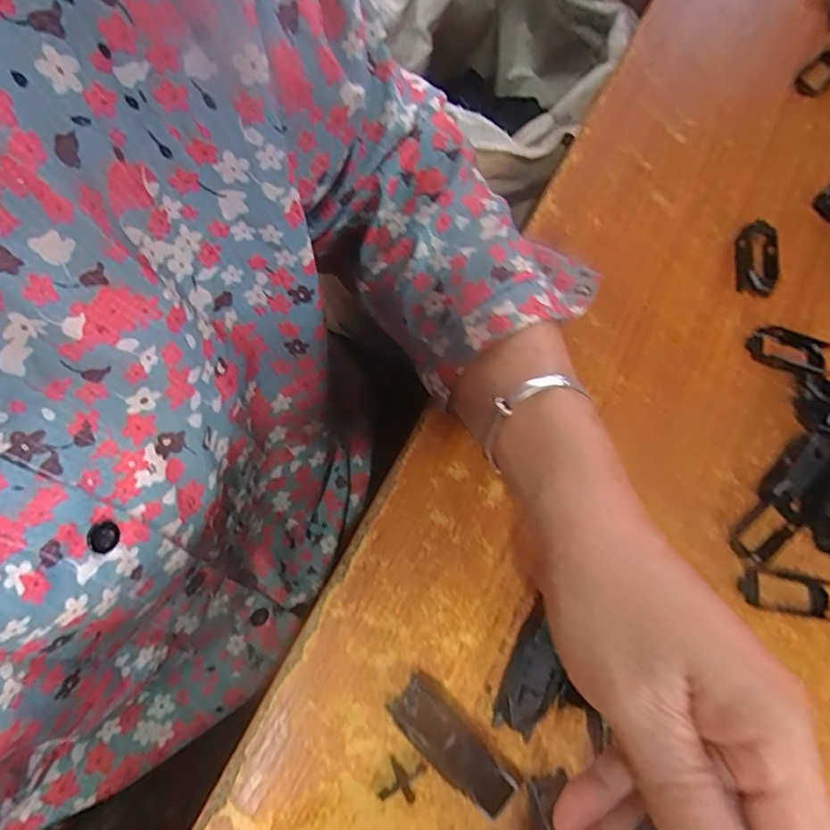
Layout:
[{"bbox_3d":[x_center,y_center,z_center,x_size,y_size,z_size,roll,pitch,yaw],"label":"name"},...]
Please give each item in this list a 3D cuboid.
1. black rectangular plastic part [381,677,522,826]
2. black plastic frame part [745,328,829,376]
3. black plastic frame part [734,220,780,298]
[{"bbox_3d":[0.016,0.152,0.246,0.021,0.014,0.064,-42,76,-14],"label":"black rectangular plastic part"},{"bbox_3d":[0.232,-0.040,0.336,0.048,0.011,0.024,20,71,6],"label":"black plastic frame part"},{"bbox_3d":[0.221,-0.102,0.347,0.025,0.014,0.047,14,71,4],"label":"black plastic frame part"}]

